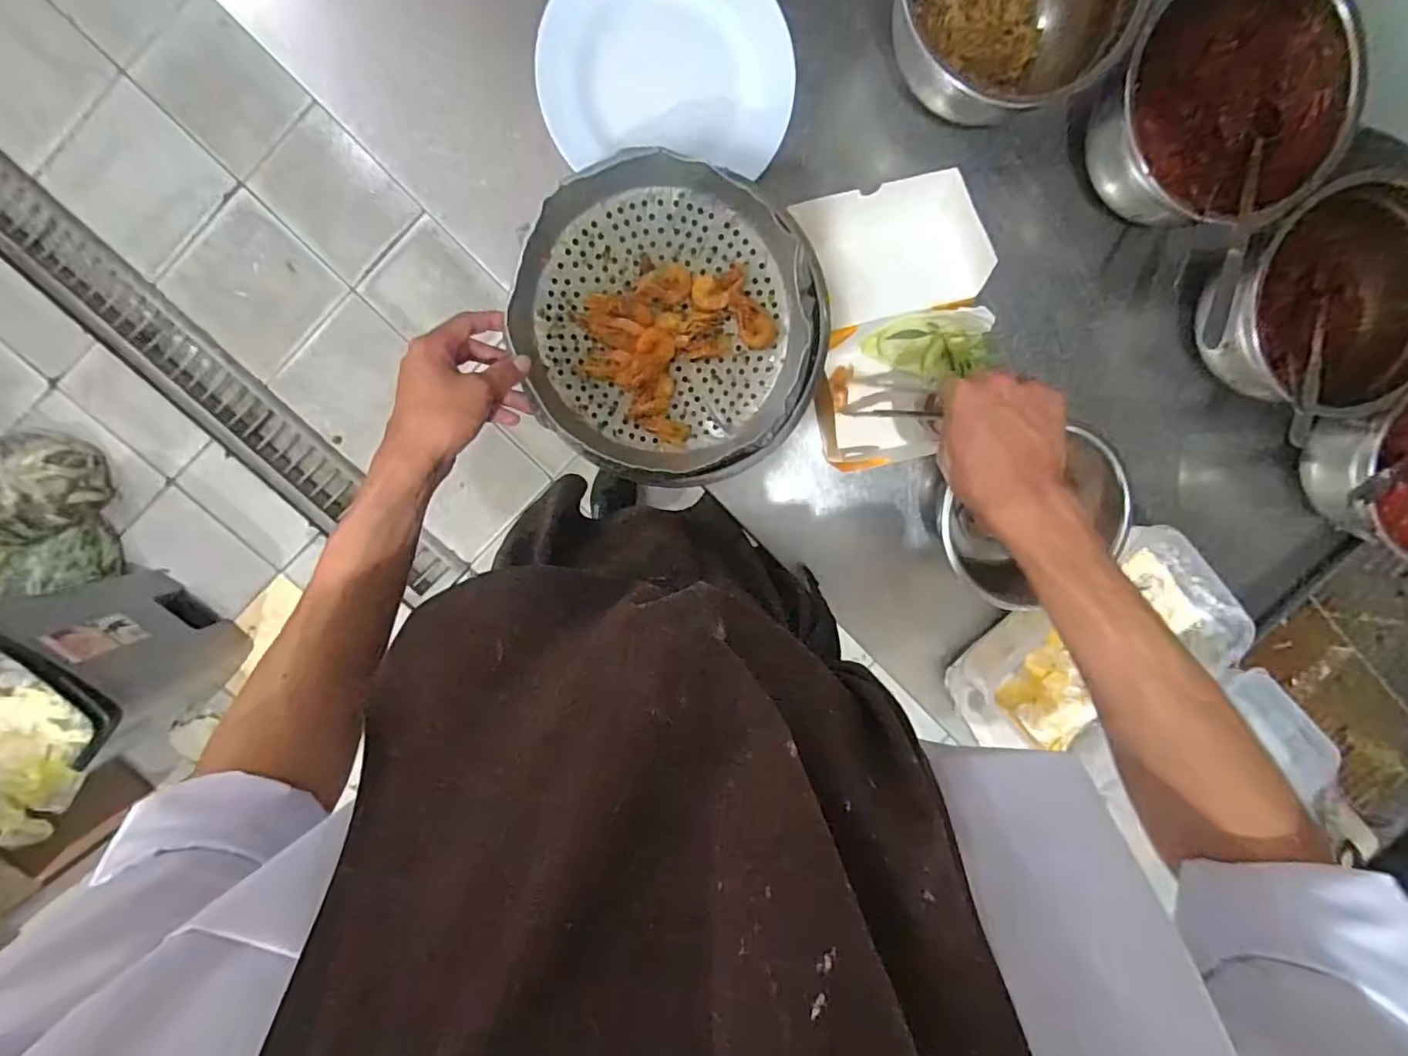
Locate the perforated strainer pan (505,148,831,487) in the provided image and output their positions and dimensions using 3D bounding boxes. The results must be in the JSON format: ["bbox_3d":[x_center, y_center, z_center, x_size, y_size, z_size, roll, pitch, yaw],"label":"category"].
[{"bbox_3d":[-0.026,-0.166,0.502,0.249,0.054,0.242,-1,99,-5],"label":"perforated strainer pan"}]

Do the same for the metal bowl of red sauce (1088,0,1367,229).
[{"bbox_3d":[0.420,-0.347,0.511,0.183,0.107,0.183,-1,99,-5],"label":"metal bowl of red sauce"}]

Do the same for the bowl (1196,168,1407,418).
[{"bbox_3d":[0.546,-0.205,0.542,0.181,0.107,0.188,-1,99,-5],"label":"bowl"}]

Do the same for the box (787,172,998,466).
[{"bbox_3d":[0.175,-0.184,0.545,0.156,0.072,0.243,-14,99,-3],"label":"box"}]

